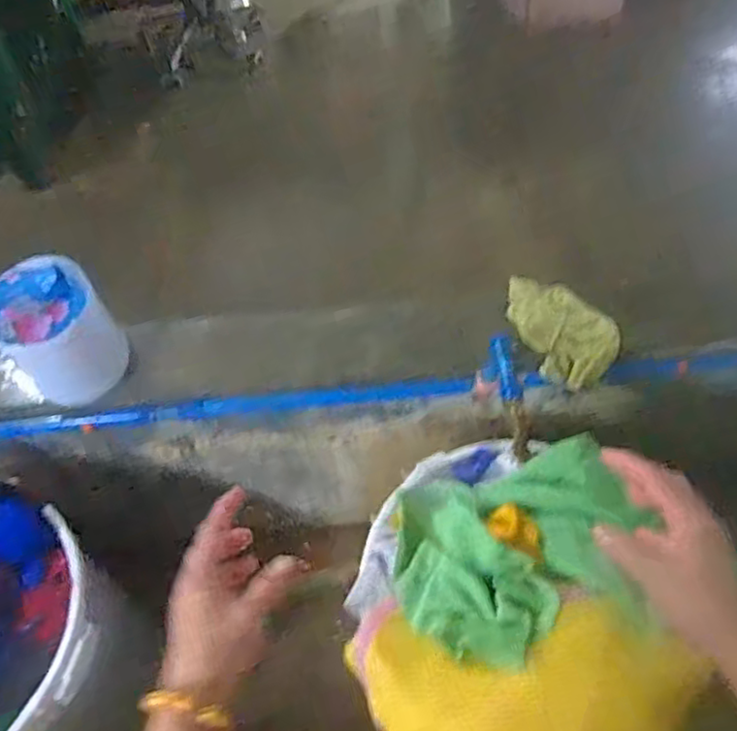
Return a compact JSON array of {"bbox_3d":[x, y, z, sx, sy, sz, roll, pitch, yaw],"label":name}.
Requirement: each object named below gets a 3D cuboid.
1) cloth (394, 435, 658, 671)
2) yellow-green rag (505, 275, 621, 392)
[{"bbox_3d":[0.211,0.247,0.923,0.354,0.059,0.263,-16,57,-6],"label":"cloth"},{"bbox_3d":[0.288,-0.062,1.053,0.128,0.056,0.205,-39,62,-19],"label":"yellow-green rag"}]

